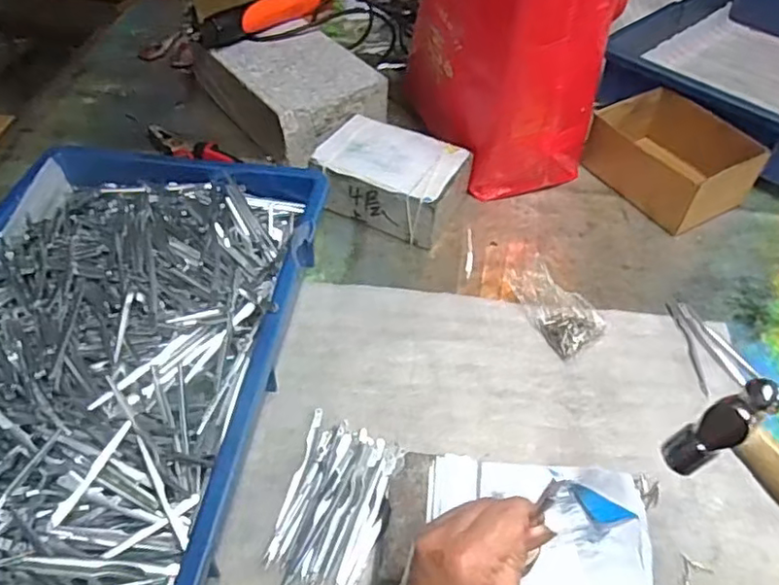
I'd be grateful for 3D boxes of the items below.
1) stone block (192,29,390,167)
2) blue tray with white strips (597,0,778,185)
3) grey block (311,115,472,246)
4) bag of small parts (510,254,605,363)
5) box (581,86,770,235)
[{"bbox_3d":[-0.121,-0.253,0.763,0.142,0.078,0.235,-30,55,-26],"label":"stone block"},{"bbox_3d":[0.494,-0.303,0.819,0.401,0.074,0.305,-36,58,-29],"label":"blue tray with white strips"},{"bbox_3d":[0.002,-0.124,0.672,0.148,0.070,0.108,21,50,16],"label":"grey block"},{"bbox_3d":[0.158,0.006,0.572,0.058,0.039,0.096,-22,52,-20],"label":"bag of small parts"},{"bbox_3d":[0.319,-0.151,0.698,0.122,0.076,0.160,-27,54,-24],"label":"box"}]

